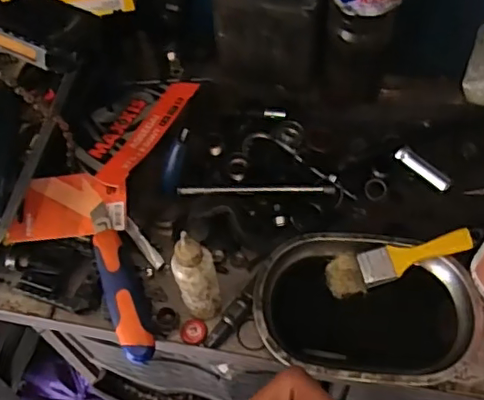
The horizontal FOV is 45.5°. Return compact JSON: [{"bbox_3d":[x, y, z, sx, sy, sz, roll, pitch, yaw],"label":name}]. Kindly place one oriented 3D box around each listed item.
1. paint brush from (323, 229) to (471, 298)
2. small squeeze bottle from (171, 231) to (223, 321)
[{"bbox_3d":[0.163,0.065,0.601,0.150,0.010,0.042,-14,69,6],"label":"paint brush"},{"bbox_3d":[-0.044,0.078,0.567,0.041,0.121,0.042,-9,58,-2],"label":"small squeeze bottle"}]

